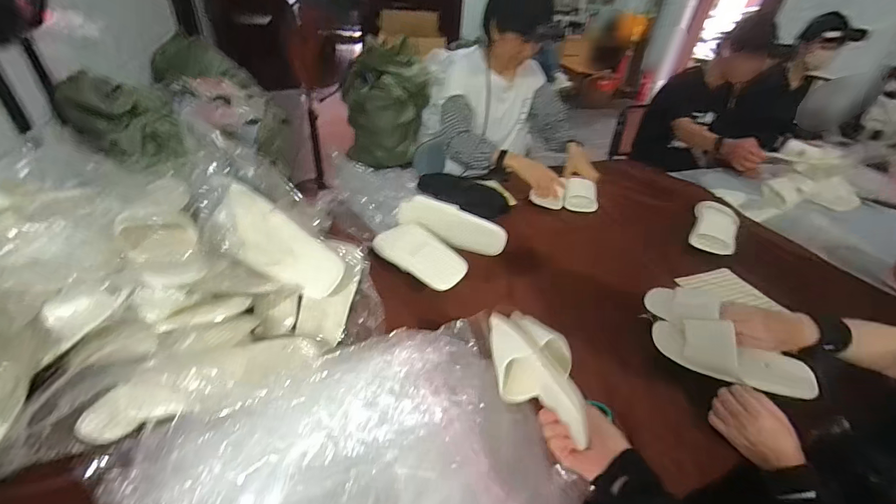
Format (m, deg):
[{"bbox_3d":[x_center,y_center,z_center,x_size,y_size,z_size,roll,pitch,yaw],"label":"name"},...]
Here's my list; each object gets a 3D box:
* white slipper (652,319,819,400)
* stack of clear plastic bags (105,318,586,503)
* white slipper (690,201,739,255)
[{"bbox_3d":[0.478,0.176,0.638,0.233,0.081,0.085,26,41,24],"label":"white slipper"},{"bbox_3d":[-0.107,0.285,0.431,0.491,0.108,0.336,-13,41,-24],"label":"stack of clear plastic bags"},{"bbox_3d":[0.750,-0.078,1.061,0.109,0.054,0.251,25,40,23],"label":"white slipper"}]

